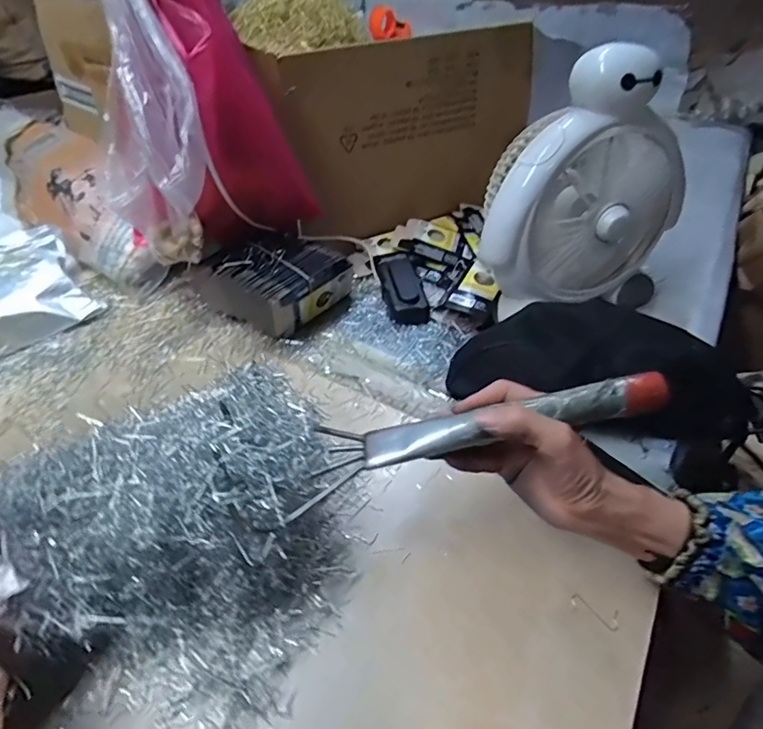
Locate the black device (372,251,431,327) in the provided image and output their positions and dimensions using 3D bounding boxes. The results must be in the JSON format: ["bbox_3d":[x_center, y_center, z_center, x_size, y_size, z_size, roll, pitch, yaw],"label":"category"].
[{"bbox_3d":[0.023,-0.102,0.646,0.055,0.022,0.121,-8,47,-8],"label":"black device"}]

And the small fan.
[{"bbox_3d":[0.232,-0.196,0.553,0.229,0.240,0.125,-1,46,-1],"label":"small fan"}]

